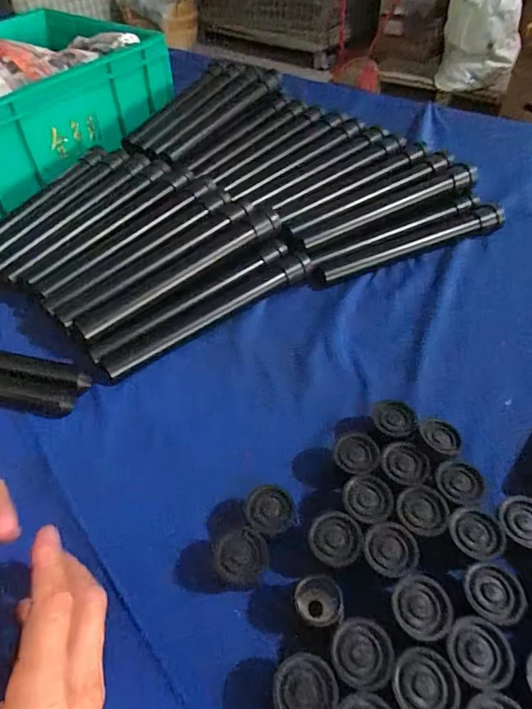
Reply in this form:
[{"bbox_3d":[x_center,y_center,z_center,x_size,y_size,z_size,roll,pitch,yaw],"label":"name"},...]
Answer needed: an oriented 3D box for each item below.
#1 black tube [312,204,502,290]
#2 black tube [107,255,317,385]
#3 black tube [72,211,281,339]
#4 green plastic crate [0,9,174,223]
[{"bbox_3d":[0.169,-0.127,0.528,0.251,0.029,0.032,-21,52,-14],"label":"black tube"},{"bbox_3d":[-0.054,-0.043,0.473,0.243,0.023,0.025,-30,54,-21],"label":"black tube"},{"bbox_3d":[-0.084,-0.090,0.476,0.245,0.026,0.026,-33,56,-23],"label":"black tube"},{"bbox_3d":[-0.365,-0.372,0.662,0.324,0.118,0.386,27,56,23],"label":"green plastic crate"}]

